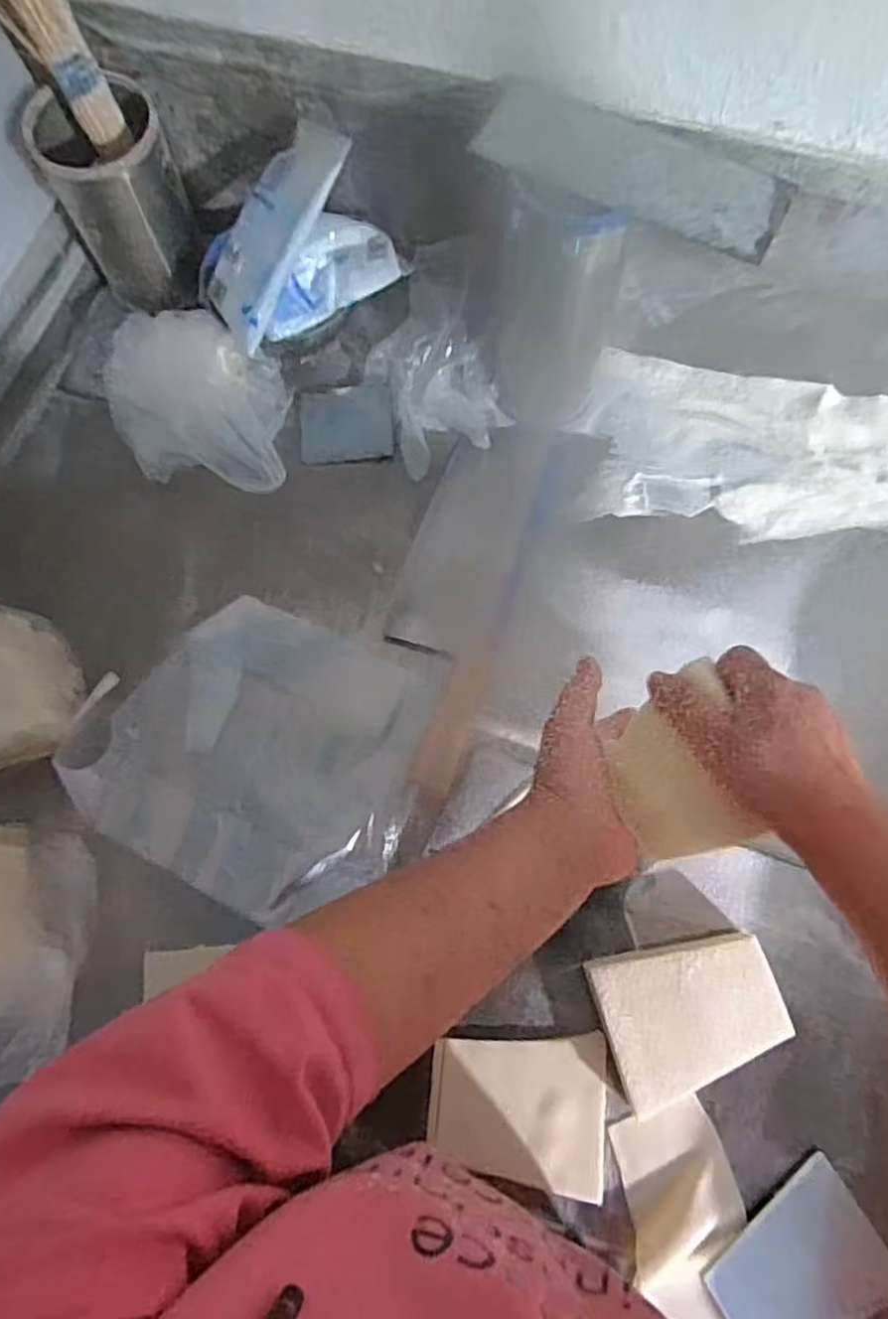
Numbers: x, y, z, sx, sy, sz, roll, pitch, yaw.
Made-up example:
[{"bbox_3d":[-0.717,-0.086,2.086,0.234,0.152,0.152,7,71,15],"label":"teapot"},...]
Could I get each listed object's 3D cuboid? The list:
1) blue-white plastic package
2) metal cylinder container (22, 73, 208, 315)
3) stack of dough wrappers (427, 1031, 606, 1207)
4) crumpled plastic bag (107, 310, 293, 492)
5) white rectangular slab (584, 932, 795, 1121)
[{"bbox_3d":[-0.128,-0.345,0.553,0.151,0.100,0.130,-31,76,-6],"label":"blue-white plastic package"},{"bbox_3d":[-0.279,-0.400,0.606,0.105,0.144,0.097,-29,75,-6],"label":"metal cylinder container"},{"bbox_3d":[0.048,0.290,0.441,0.111,0.004,0.087,4,71,3],"label":"stack of dough wrappers"},{"bbox_3d":[-0.218,-0.222,0.603,0.149,0.057,0.176,-5,74,1],"label":"crumpled plastic bag"},{"bbox_3d":[0.158,0.227,0.445,0.111,0.031,0.082,-17,71,-4],"label":"white rectangular slab"}]

